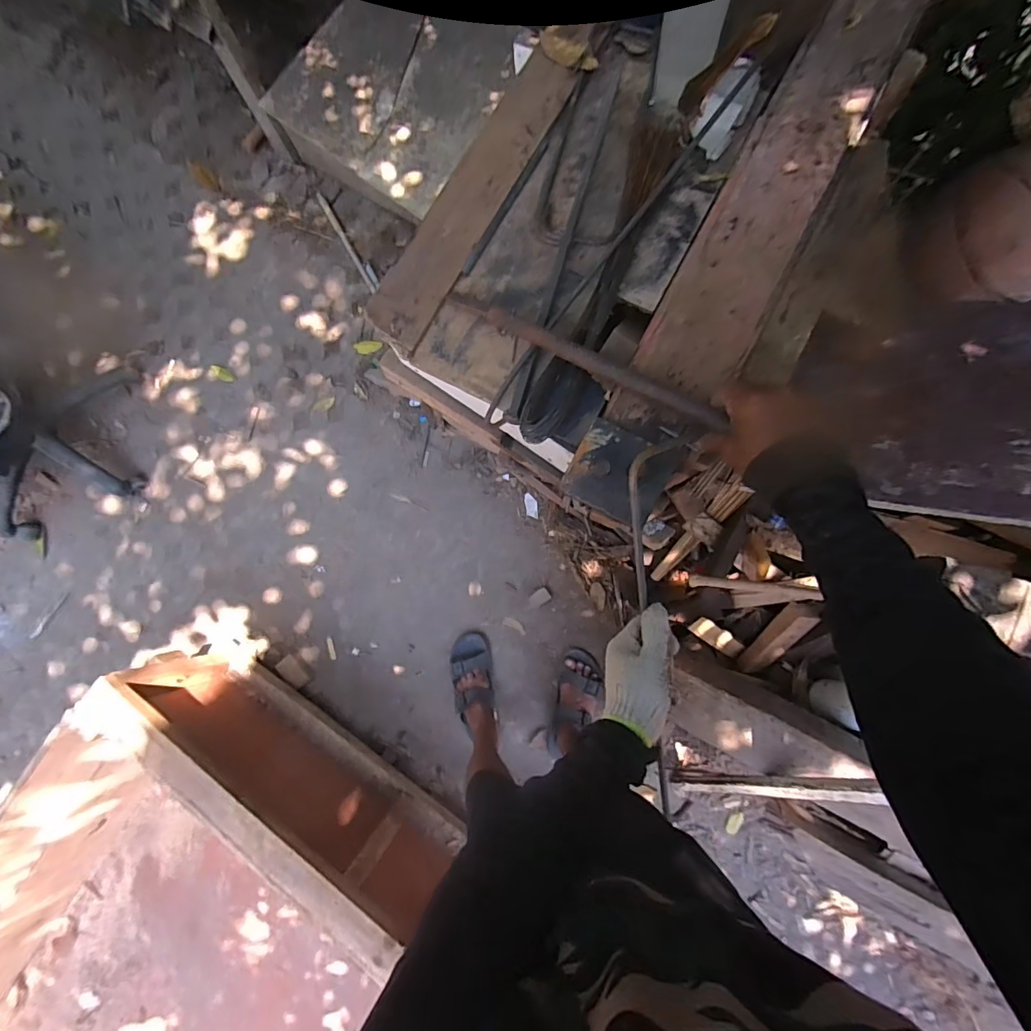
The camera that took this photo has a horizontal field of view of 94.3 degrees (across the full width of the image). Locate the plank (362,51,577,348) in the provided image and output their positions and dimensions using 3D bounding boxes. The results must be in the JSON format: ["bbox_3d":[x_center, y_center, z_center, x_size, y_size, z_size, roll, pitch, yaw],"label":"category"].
[{"bbox_3d":[-0.054,-0.420,0.624,0.085,0.014,0.452,28,81,5],"label":"plank"}]

